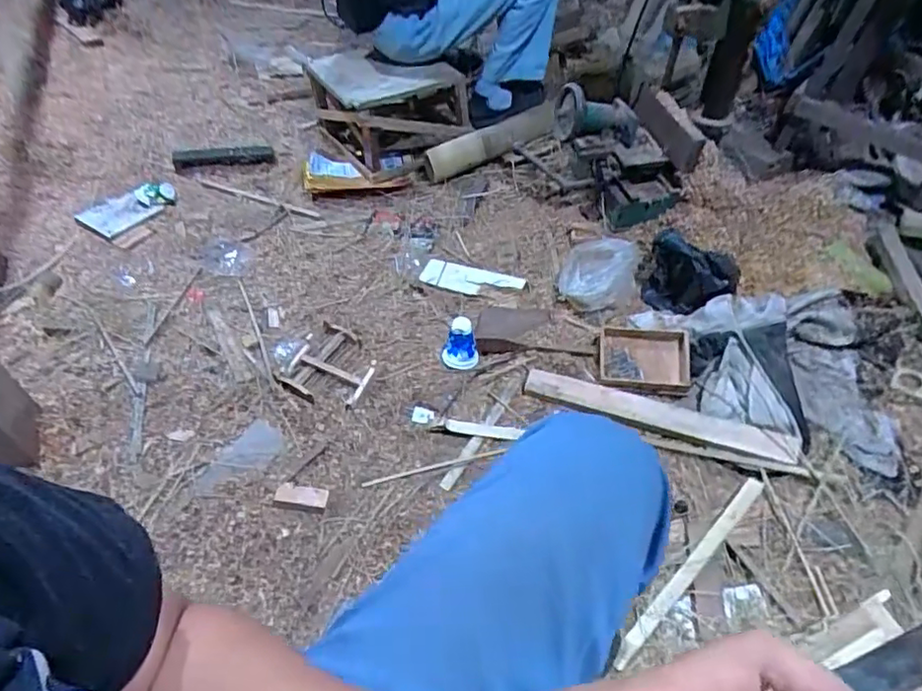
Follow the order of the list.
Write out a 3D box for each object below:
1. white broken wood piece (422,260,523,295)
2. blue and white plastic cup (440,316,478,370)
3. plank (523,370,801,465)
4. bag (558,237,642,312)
[{"bbox_3d":[0.025,-0.142,1.257,0.217,0.010,0.066,13,65,8],"label":"white broken wood piece"},{"bbox_3d":[-0.003,-0.004,1.107,0.064,0.068,0.067,0,48,0],"label":"blue and white plastic cup"},{"bbox_3d":[0.331,0.117,1.007,0.448,0.013,0.049,14,75,18],"label":"plank"},{"bbox_3d":[0.282,-0.155,1.200,0.156,0.075,0.170,14,50,12],"label":"bag"}]

